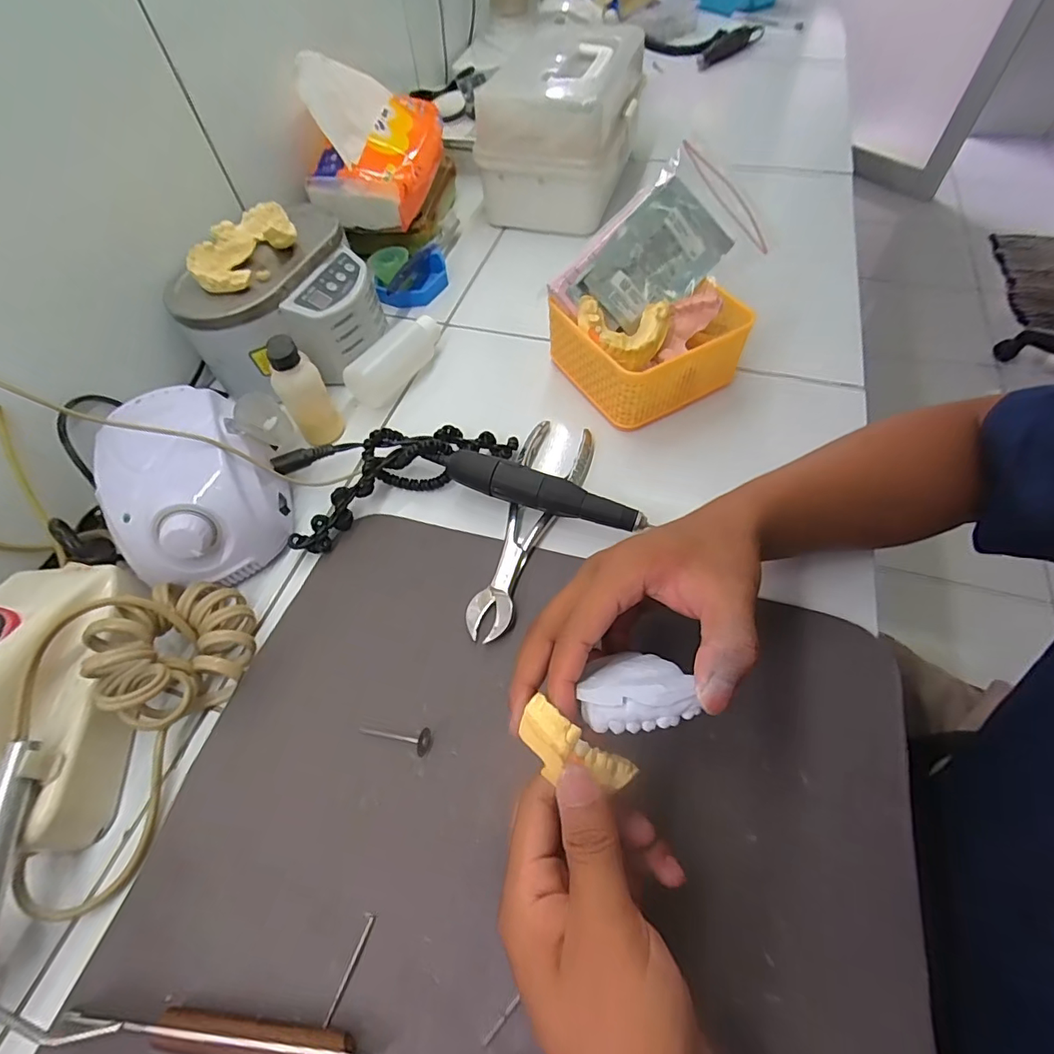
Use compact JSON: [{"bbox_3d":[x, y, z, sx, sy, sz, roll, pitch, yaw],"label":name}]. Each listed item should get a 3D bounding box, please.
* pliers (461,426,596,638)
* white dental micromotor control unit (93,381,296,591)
[{"bbox_3d":[0.002,-0.004,0.374,0.056,0.011,0.192,14,59,12],"label":"pliers"},{"bbox_3d":[-0.241,-0.031,0.365,0.101,0.085,0.138,-21,58,-10],"label":"white dental micromotor control unit"}]

